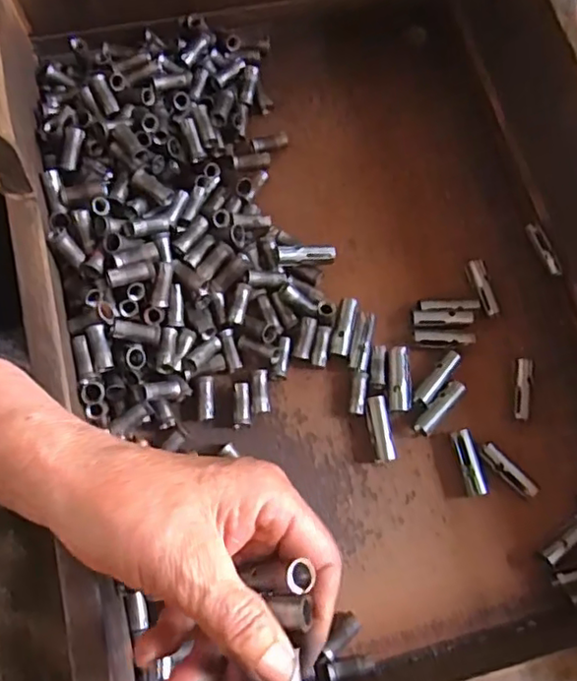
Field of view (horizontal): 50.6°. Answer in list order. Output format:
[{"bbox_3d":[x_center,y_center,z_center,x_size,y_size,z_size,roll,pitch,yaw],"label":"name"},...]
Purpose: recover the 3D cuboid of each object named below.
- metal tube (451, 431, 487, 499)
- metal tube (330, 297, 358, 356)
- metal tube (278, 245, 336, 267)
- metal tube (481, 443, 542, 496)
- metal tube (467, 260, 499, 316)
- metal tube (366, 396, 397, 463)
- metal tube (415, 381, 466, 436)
[{"bbox_3d":[0.103,0.070,0.348,0.010,0.011,0.037,-12,69,-7],"label":"metal tube"},{"bbox_3d":[0.033,-0.007,0.363,0.011,0.009,0.035,14,68,3],"label":"metal tube"},{"bbox_3d":[0.011,-0.052,0.370,0.036,0.011,0.009,-3,67,-21],"label":"metal tube"},{"bbox_3d":[0.125,0.074,0.346,0.008,0.008,0.037,-40,75,-17],"label":"metal tube"},{"bbox_3d":[0.120,-0.033,0.375,0.011,0.004,0.037,-9,69,-6],"label":"metal tube"},{"bbox_3d":[0.054,0.051,0.349,0.013,0.011,0.036,-9,69,-6],"label":"metal tube"},{"bbox_3d":[0.088,0.039,0.352,0.010,0.008,0.037,42,85,13],"label":"metal tube"}]

